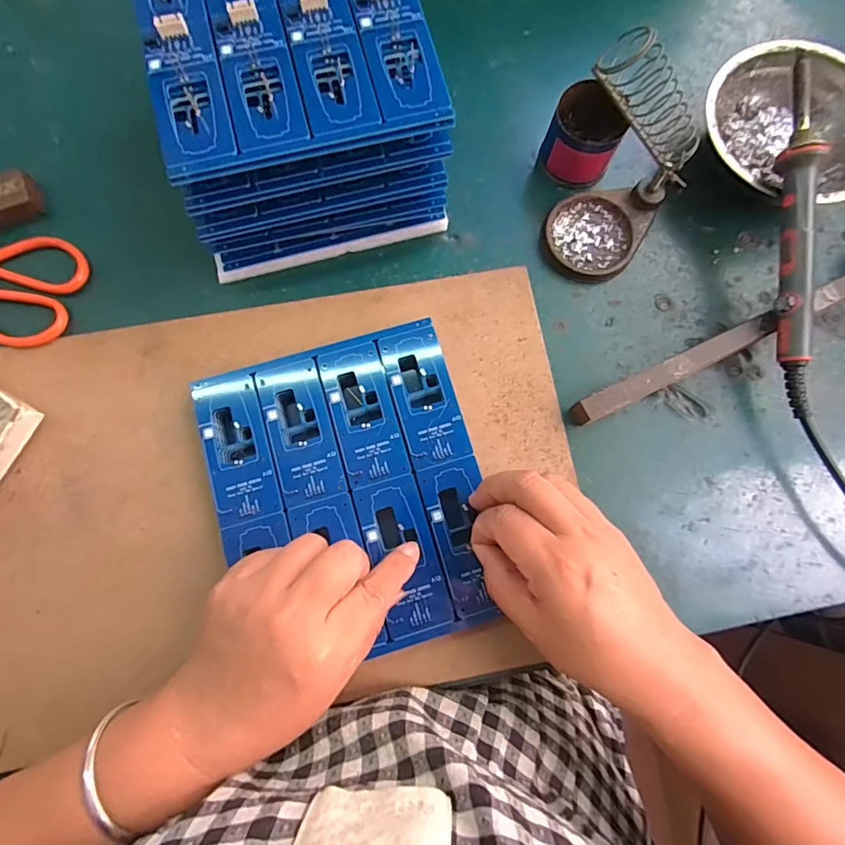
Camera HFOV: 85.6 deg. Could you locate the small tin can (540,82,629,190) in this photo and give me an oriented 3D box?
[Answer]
[{"bbox_3d":[0.119,-0.212,0.332,0.053,0.044,0.054,23,80,3],"label":"small tin can"}]

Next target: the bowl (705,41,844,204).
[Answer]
[{"bbox_3d":[0.263,-0.209,0.332,0.124,0.050,0.123,0,80,-1],"label":"bowl"}]

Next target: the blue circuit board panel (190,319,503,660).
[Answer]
[{"bbox_3d":[-0.044,0.043,0.284,0.158,0.006,0.186,-16,80,-4],"label":"blue circuit board panel"}]

